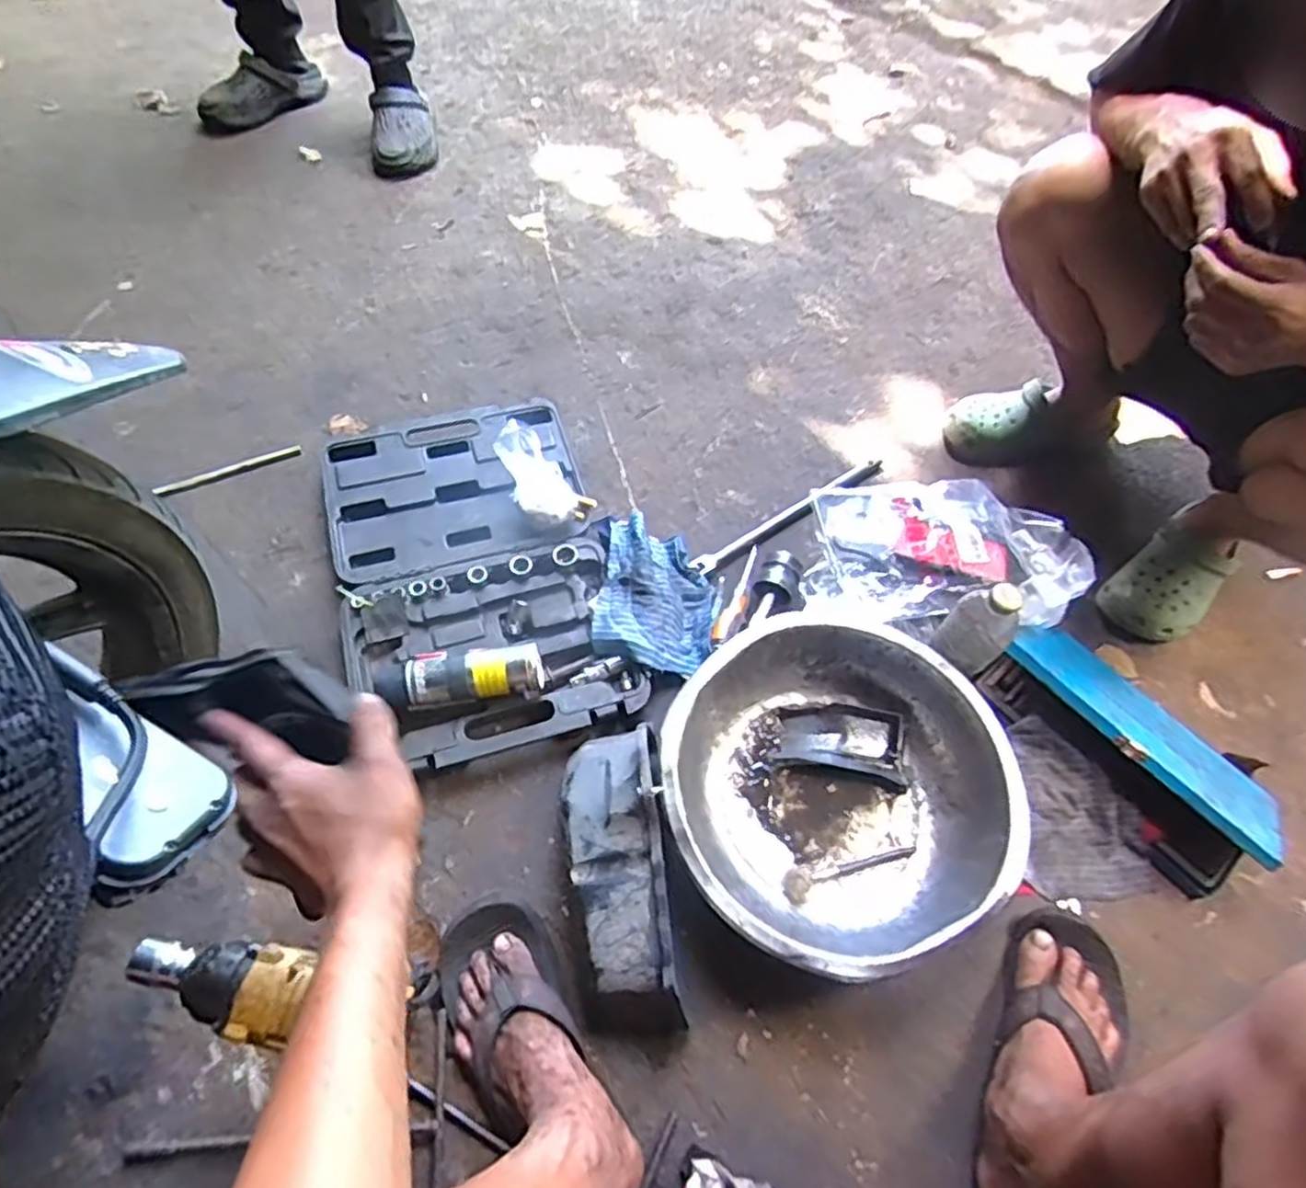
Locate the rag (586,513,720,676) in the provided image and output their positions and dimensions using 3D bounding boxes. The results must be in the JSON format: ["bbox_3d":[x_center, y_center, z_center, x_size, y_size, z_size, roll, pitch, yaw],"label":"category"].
[{"bbox_3d":[0.005,-0.002,0.883,0.154,0.045,0.193,15,59,4],"label":"rag"}]

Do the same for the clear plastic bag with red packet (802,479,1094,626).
[{"bbox_3d":[0.382,-0.050,0.945,0.353,0.082,0.237,7,62,2],"label":"clear plastic bag with red packet"}]

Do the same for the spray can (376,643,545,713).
[{"bbox_3d":[-0.210,0.094,0.801,0.177,0.059,0.059,-11,63,-7],"label":"spray can"}]

